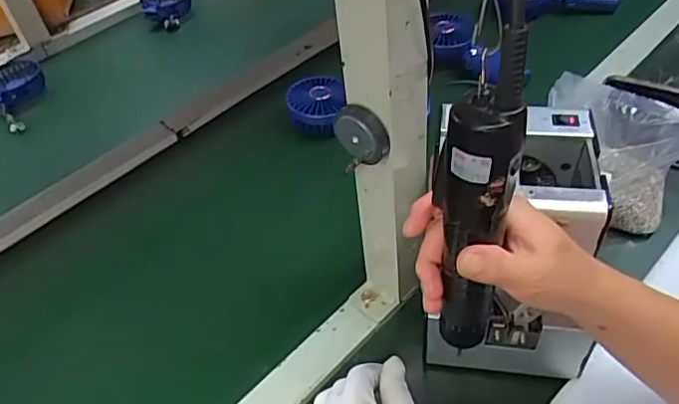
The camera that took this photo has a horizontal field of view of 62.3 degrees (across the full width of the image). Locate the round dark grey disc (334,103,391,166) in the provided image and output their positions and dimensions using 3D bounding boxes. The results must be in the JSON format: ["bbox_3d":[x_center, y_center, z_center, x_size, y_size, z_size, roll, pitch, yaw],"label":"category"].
[{"bbox_3d":[0.015,-0.047,0.385,0.038,0.037,0.012,22,52,27],"label":"round dark grey disc"}]

